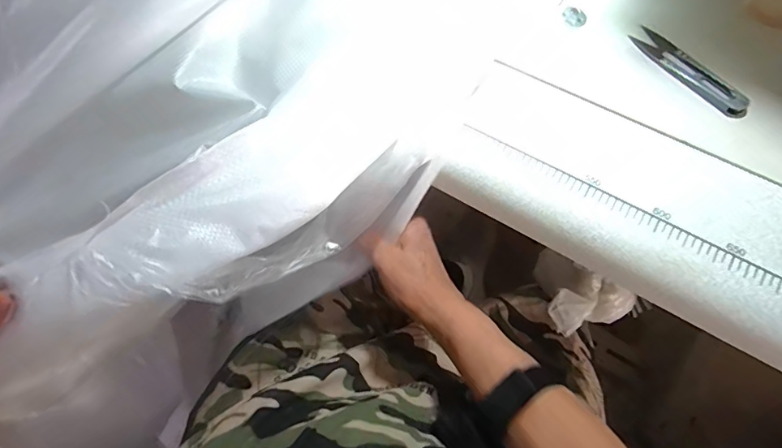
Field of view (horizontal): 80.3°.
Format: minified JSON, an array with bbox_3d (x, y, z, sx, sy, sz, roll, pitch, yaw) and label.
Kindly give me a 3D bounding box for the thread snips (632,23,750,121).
[{"bbox_3d":[0.230,-0.118,0.357,0.025,0.010,0.099,-31,70,-11],"label":"thread snips"}]

